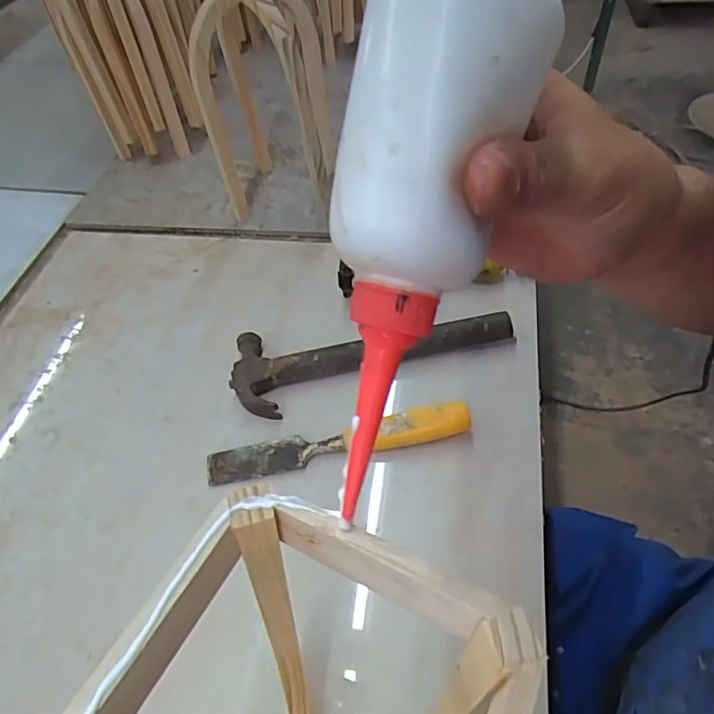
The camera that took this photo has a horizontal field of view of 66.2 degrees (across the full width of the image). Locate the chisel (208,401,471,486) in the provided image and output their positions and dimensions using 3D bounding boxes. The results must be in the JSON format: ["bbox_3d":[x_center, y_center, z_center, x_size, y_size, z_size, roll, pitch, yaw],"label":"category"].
[{"bbox_3d":[-0.017,0.075,0.490,0.235,0.028,0.032,-10,50,-3],"label":"chisel"}]

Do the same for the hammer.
[{"bbox_3d":[0.016,0.008,0.539,0.274,0.030,0.090,-4,50,2],"label":"hammer"}]

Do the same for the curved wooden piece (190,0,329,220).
[{"bbox_3d":[-0.111,-0.281,0.635,0.135,0.255,0.044,-1,46,6],"label":"curved wooden piece"}]

